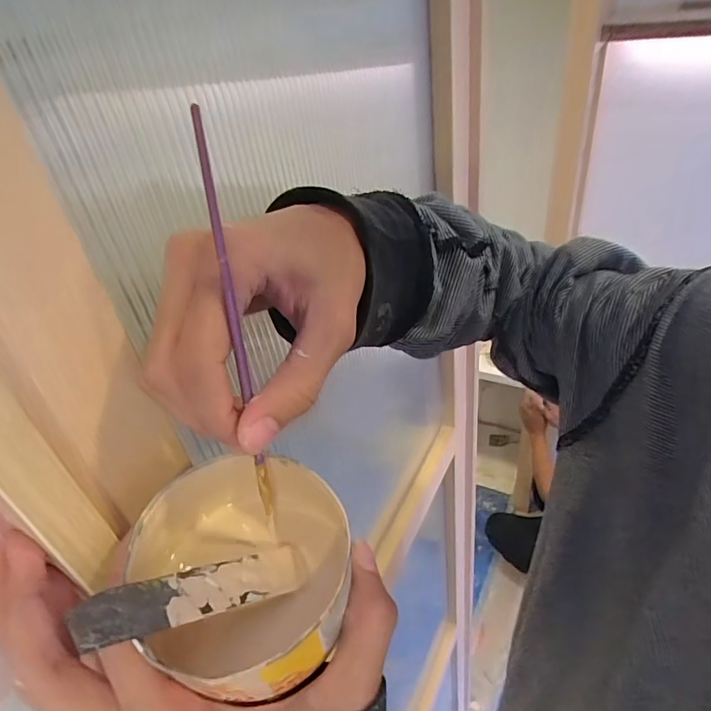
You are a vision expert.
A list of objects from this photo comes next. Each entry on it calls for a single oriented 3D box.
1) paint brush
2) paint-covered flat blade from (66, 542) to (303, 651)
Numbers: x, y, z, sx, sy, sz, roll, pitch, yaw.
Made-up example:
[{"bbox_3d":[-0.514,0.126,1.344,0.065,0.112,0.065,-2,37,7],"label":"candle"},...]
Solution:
[{"bbox_3d":[-0.042,-0.004,0.176,0.005,0.153,0.007,-2,21,8],"label":"paint brush"},{"bbox_3d":[-0.057,0.088,0.181,0.081,0.004,0.019,2,26,-36],"label":"paint-covered flat blade"}]

